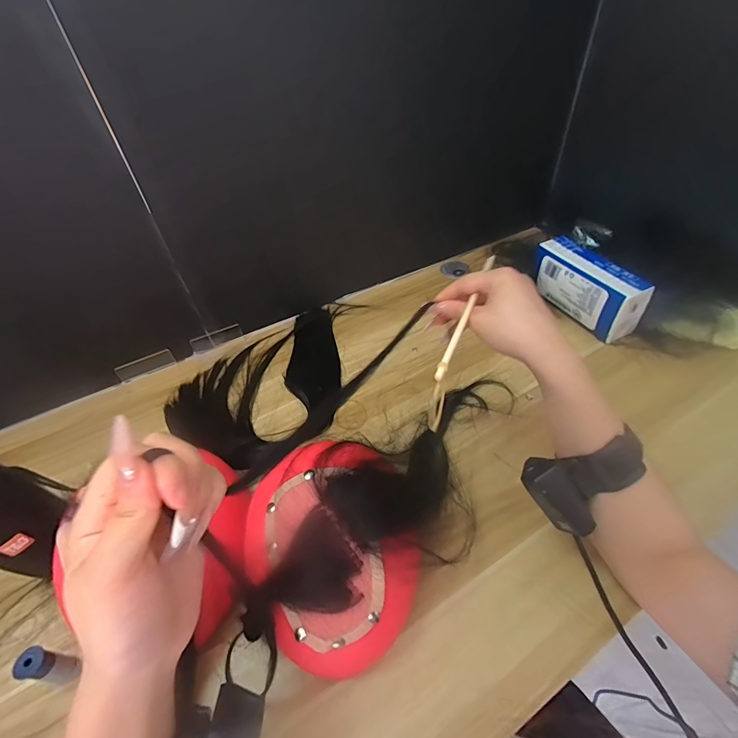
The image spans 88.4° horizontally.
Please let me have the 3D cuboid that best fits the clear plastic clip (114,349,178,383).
[{"bbox_3d":[-0.352,-0.005,0.601,0.081,0.027,0.013,-25,49,-18],"label":"clear plastic clip"}]

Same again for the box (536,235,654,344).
[{"bbox_3d":[0.351,-0.133,0.615,0.068,0.092,0.179,-21,48,-14],"label":"box"}]

